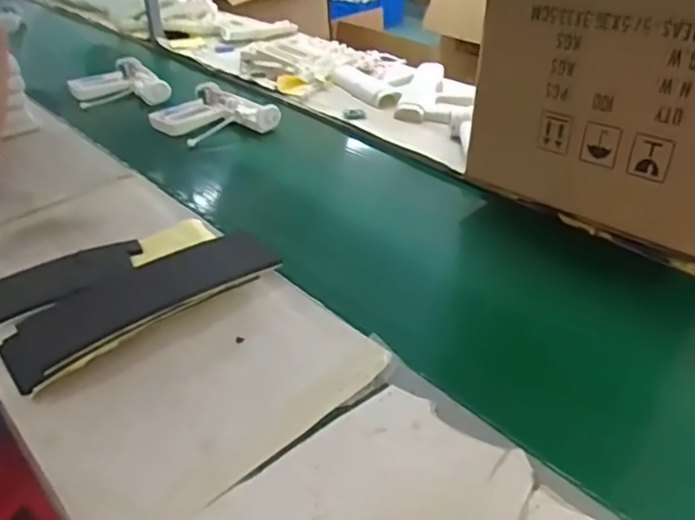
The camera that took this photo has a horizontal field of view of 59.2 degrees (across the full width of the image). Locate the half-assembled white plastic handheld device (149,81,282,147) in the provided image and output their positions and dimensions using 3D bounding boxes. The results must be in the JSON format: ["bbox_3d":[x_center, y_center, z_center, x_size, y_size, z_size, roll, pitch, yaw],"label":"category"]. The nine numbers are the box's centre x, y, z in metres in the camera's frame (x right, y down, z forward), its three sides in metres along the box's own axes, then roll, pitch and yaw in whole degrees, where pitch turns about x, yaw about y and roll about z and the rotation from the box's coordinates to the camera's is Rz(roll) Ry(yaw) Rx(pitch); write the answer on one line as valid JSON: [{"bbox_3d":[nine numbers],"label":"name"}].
[{"bbox_3d":[-0.290,-0.315,1.310,0.186,0.051,0.257,-24,39,-28],"label":"half-assembled white plastic handheld device"}]

